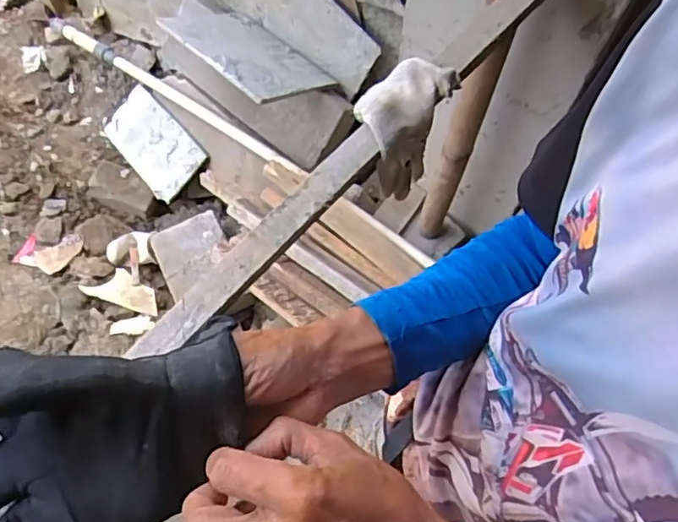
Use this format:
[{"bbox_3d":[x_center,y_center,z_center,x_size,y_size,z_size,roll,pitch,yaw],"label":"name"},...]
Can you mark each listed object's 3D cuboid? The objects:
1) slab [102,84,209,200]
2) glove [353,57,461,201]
[{"bbox_3d":[-0.548,-0.352,1.738,0.195,0.025,0.340,-45,76,16],"label":"slab"},{"bbox_3d":[0.071,-0.163,0.722,0.108,0.109,0.129,14,66,6],"label":"glove"}]

